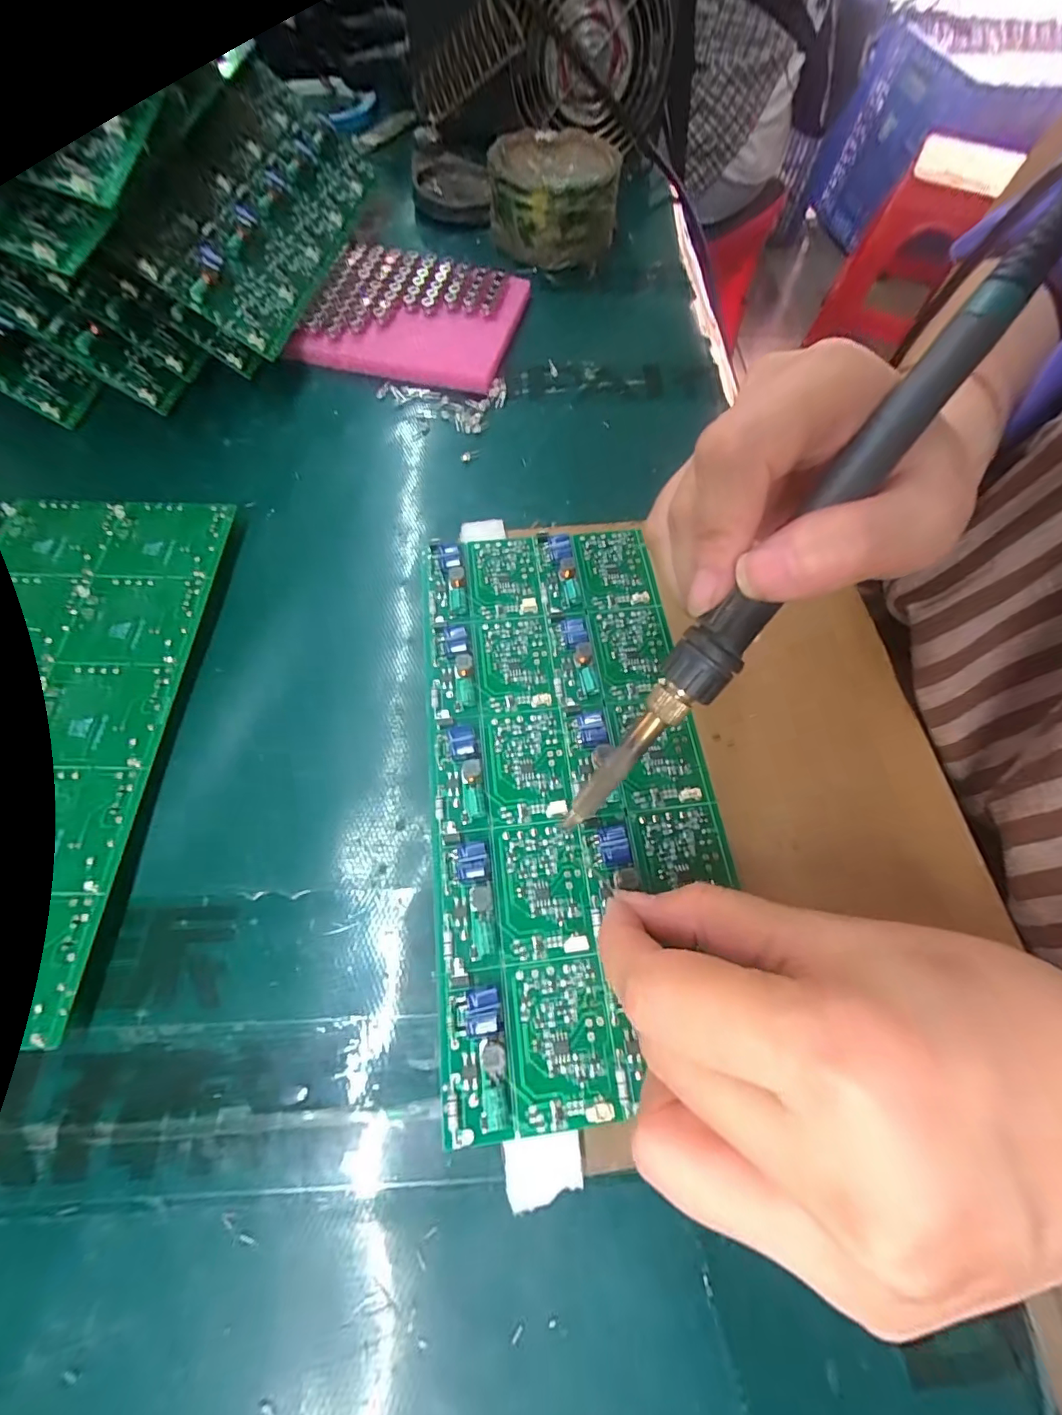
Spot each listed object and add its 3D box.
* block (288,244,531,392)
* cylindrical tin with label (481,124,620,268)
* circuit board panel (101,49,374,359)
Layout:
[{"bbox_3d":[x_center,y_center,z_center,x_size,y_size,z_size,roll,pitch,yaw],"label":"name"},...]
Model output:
[{"bbox_3d":[-0.072,-0.245,0.316,0.121,0.027,0.098,10,66,2],"label":"block"},{"bbox_3d":[0.017,-0.359,0.354,0.084,0.047,0.098,8,66,1],"label":"cylindrical tin with label"},{"bbox_3d":[-0.154,-0.293,0.289,0.077,0.015,0.191,26,67,-34],"label":"circuit board panel"}]

